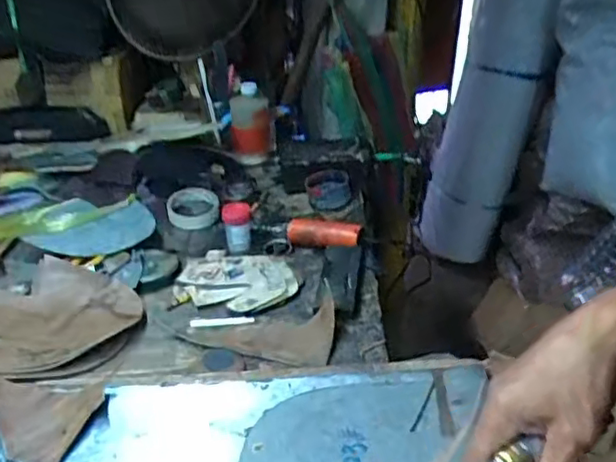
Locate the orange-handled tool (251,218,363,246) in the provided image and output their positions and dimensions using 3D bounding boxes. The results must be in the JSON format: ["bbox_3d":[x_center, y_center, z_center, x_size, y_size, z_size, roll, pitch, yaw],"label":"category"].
[{"bbox_3d":[-0.001,-0.004,0.944,0.179,0.038,0.049,11,34,24],"label":"orange-handled tool"}]

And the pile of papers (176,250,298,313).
[{"bbox_3d":[-0.095,0.065,0.835,0.156,0.010,0.122,1,32,11],"label":"pile of papers"}]

